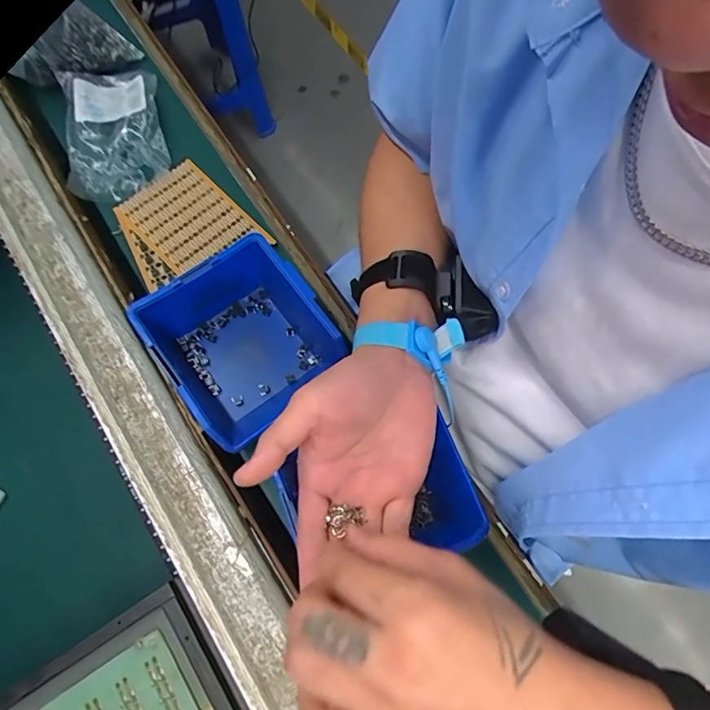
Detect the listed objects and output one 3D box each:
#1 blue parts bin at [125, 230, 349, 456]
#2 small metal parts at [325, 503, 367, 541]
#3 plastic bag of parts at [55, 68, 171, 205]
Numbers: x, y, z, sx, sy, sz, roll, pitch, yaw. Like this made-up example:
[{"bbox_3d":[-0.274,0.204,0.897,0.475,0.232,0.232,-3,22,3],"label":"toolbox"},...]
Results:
[{"bbox_3d":[-0.085,-0.007,0.397,0.123,0.066,0.130,-35,77,-13],"label":"blue parts bin"},{"bbox_3d":[-0.008,0.103,0.304,0.025,0.004,0.017,-30,75,-11],"label":"small metal parts"},{"bbox_3d":[-0.241,-0.226,0.482,0.089,0.046,0.165,-12,73,-6],"label":"plastic bag of parts"}]

